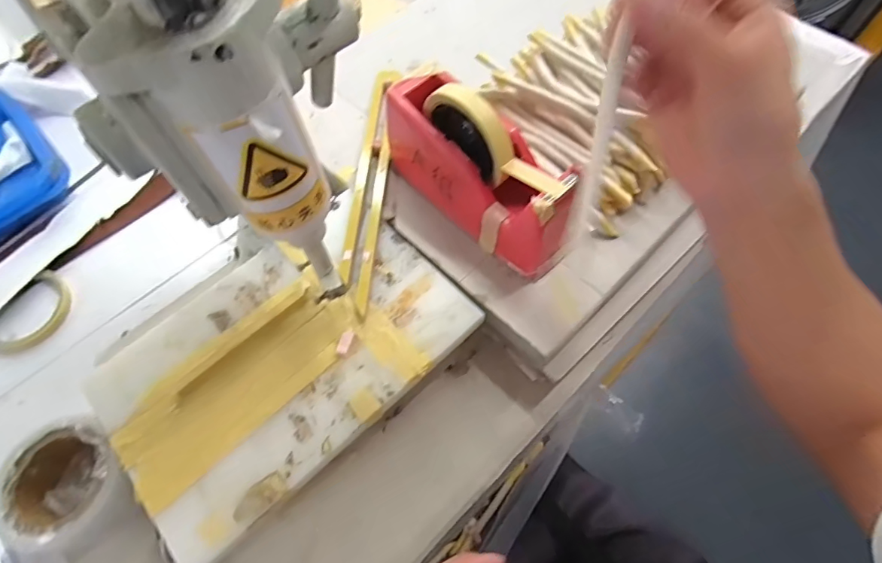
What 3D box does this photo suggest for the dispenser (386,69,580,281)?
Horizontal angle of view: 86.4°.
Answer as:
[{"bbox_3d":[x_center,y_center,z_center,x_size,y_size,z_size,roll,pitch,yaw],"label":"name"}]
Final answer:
[{"bbox_3d":[0.036,-0.109,0.421,0.072,0.117,0.197,-41,69,-17],"label":"dispenser"}]

